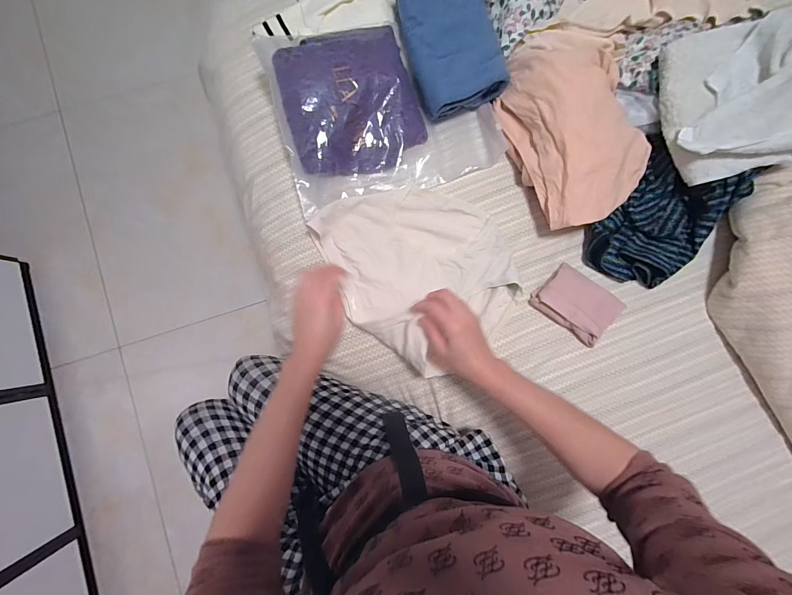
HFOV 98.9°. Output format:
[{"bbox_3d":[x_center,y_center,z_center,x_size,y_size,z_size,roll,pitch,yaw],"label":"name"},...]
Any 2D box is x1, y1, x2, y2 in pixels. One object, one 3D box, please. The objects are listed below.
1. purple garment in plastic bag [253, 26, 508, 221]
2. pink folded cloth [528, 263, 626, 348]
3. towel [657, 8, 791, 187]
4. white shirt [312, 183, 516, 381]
[{"bbox_3d":[-0.014,-0.323,0.573,0.363,0.088,0.284,-15,85,-3],"label":"purple garment in plastic bag"},{"bbox_3d":[0.312,0.010,0.579,0.131,0.033,0.095,38,85,2],"label":"pink folded cloth"},{"bbox_3d":[0.564,-0.326,0.525,0.279,0.090,0.236,-25,86,-3],"label":"towel"},{"bbox_3d":[0.046,-0.050,0.558,0.288,0.067,0.306,-23,86,-3],"label":"white shirt"}]

